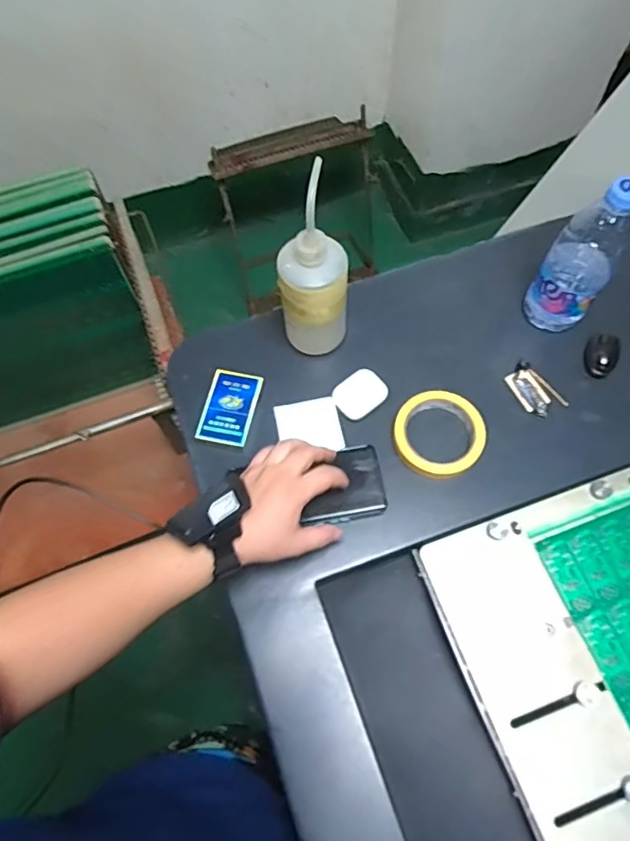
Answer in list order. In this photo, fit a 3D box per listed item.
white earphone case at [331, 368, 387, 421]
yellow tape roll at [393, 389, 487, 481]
[{"bbox_3d":[0.053,-0.031,0.641,0.058,0.016,0.044,-36,69,-13],"label":"white earphone case"},{"bbox_3d":[0.139,0.013,0.616,0.098,0.015,0.095,40,73,18],"label":"yellow tape roll"}]

